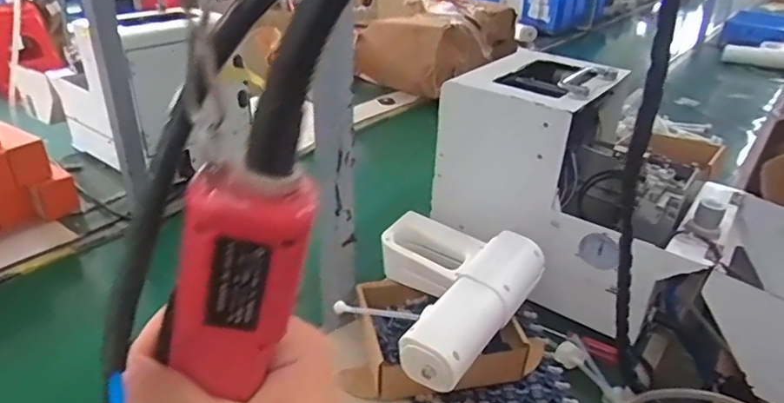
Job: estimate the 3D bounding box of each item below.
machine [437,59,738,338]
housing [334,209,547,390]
[{"bbox_3d":[0.247,-0.018,0.724,0.331,0.266,0.225,21,34,28],"label":"machine"},{"bbox_3d":[0.046,0.096,0.604,0.176,0.061,0.204,19,34,26],"label":"housing"}]

